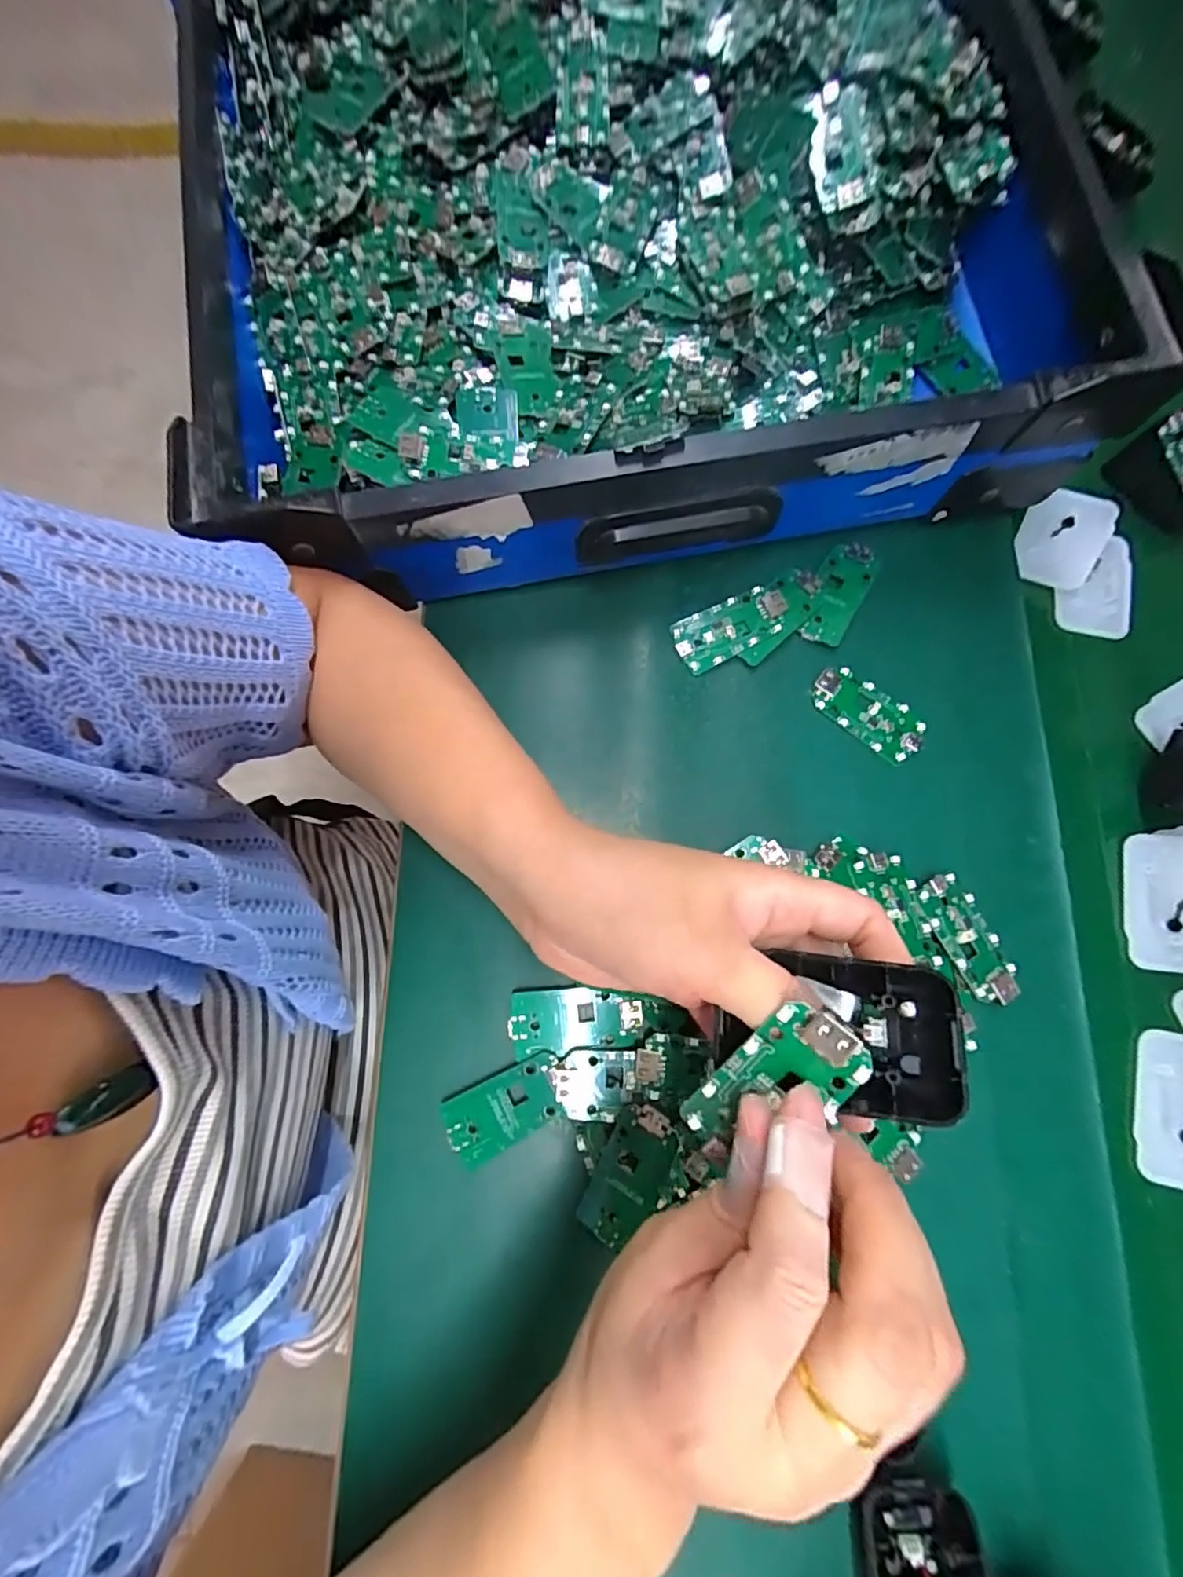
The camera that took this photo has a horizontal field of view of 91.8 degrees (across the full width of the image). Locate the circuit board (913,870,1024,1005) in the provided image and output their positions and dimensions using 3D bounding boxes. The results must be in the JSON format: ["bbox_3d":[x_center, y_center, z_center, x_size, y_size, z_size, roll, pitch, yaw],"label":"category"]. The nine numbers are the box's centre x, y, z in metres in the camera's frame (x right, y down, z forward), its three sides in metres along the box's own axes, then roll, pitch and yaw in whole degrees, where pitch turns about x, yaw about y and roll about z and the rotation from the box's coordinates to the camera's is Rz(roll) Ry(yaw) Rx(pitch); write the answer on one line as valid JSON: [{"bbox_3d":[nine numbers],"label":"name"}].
[{"bbox_3d":[0.188,0.074,0.284,0.029,0.005,0.064,-28,78,-7],"label":"circuit board"}]

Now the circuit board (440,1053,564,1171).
[{"bbox_3d":[-0.040,0.151,0.269,0.055,0.004,0.032,-25,78,-6],"label":"circuit board"}]

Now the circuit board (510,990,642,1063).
[{"bbox_3d":[-0.007,0.112,0.277,0.063,0.004,0.029,-5,76,-1],"label":"circuit board"}]

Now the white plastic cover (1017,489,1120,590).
[{"bbox_3d":[0.281,-0.151,0.343,0.047,0.010,0.068,32,78,7],"label":"white plastic cover"}]

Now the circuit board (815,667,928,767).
[{"bbox_3d":[0.152,-0.042,0.315,0.063,0.006,0.030,39,79,9],"label":"circuit board"}]

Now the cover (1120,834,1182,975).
[{"bbox_3d":[0.302,0.059,0.298,0.044,0.008,0.070,3,76,1],"label":"cover"}]

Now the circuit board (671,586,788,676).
[{"bbox_3d":[0.078,-0.092,0.319,0.063,0.007,0.031,-27,78,-6],"label":"circuit board"}]

